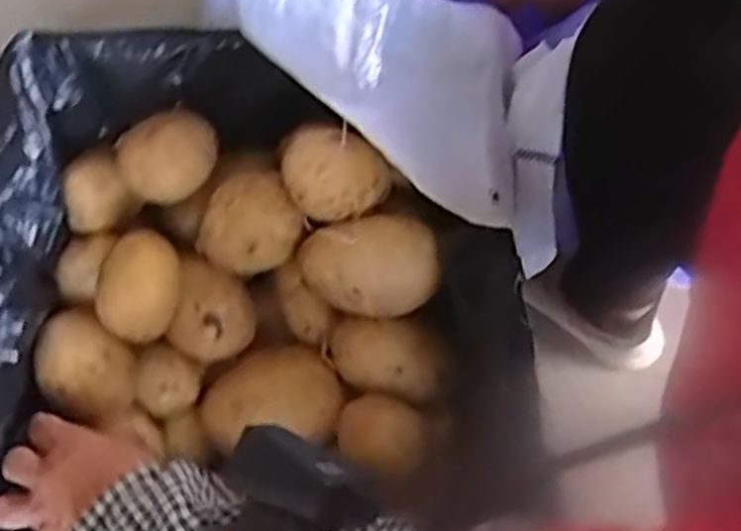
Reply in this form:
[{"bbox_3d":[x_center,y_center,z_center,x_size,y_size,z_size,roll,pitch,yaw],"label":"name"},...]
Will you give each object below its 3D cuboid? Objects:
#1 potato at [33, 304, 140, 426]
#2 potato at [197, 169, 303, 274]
[{"bbox_3d":[-0.198,0.066,0.529,0.074,0.049,0.056,41,74,16],"label":"potato"},{"bbox_3d":[-0.086,-0.029,0.588,0.070,0.050,0.073,0,67,1],"label":"potato"}]

